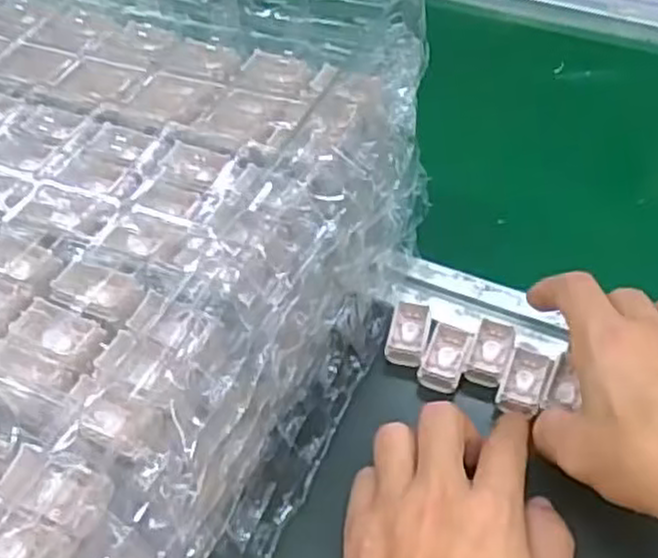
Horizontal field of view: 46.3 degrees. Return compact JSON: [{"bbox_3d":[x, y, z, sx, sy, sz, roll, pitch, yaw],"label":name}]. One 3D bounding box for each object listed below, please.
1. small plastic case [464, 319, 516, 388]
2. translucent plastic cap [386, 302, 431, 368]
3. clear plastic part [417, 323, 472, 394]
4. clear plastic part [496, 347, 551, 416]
[{"bbox_3d":[0.088,0.041,0.420,0.021,0.014,0.034,15,53,14],"label":"small plastic case"},{"bbox_3d":[0.044,0.031,0.433,0.020,0.010,0.037,12,53,12],"label":"translucent plastic cap"},{"bbox_3d":[0.064,0.041,0.421,0.022,0.010,0.042,15,53,14],"label":"clear plastic part"},{"bbox_3d":[0.104,0.054,0.408,0.020,0.007,0.037,19,54,17],"label":"clear plastic part"}]

